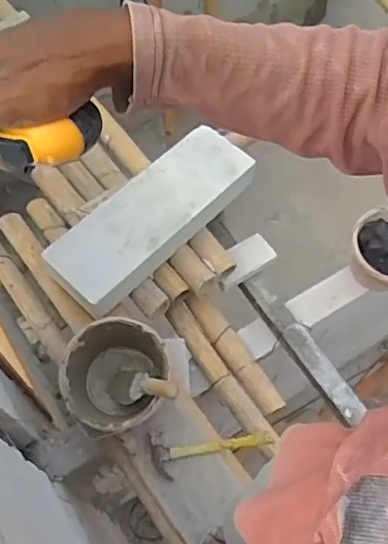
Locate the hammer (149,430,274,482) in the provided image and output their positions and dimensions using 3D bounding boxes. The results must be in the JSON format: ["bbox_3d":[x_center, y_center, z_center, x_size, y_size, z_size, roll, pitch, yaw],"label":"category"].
[{"bbox_3d":[0.041,0.422,1.290,0.280,0.024,0.104,2,80,-4],"label":"hammer"}]

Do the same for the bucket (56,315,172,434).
[{"bbox_3d":[-0.185,0.255,1.296,0.222,0.183,0.243,1,64,-2],"label":"bucket"}]

